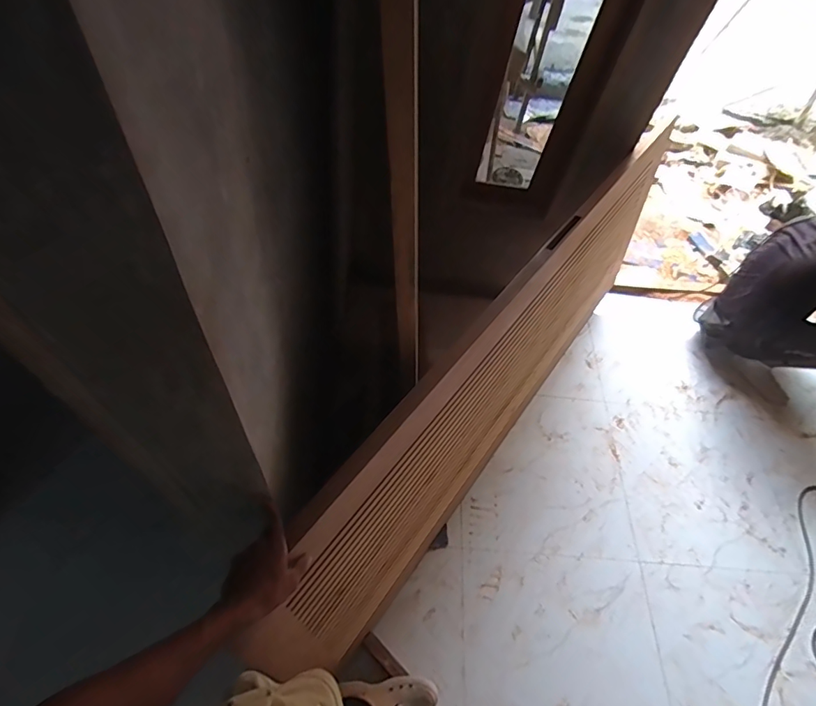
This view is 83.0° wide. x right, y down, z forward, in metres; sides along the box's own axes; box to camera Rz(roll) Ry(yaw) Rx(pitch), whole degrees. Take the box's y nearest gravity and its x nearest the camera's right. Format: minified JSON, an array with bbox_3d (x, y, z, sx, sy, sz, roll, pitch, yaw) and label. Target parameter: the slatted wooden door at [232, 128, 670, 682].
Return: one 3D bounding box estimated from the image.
[{"bbox_3d":[0.309,0.054,1.321,0.033,0.750,1.767,28,58,26],"label":"slatted wooden door"}]

